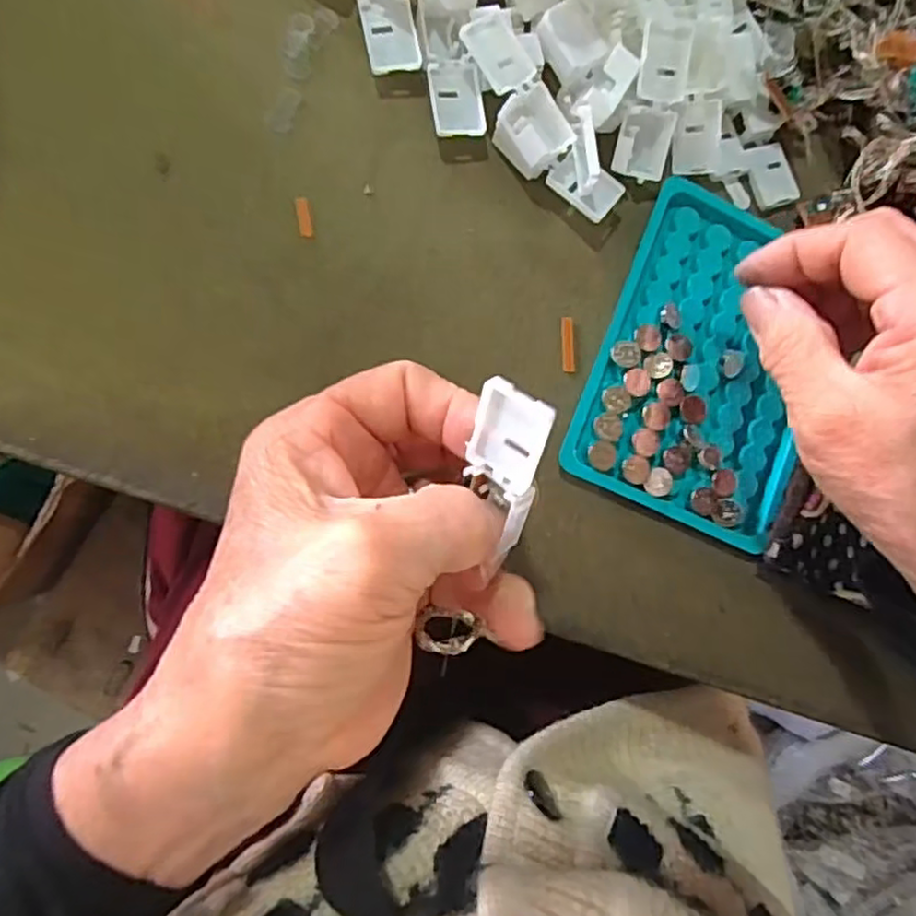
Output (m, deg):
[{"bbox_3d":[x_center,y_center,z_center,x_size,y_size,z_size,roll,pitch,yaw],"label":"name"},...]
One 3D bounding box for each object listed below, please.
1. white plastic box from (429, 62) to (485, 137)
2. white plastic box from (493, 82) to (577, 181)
[{"bbox_3d":[0.000,-0.139,0.265,0.020,0.004,0.029,-8,89,-14],"label":"white plastic box"},{"bbox_3d":[0.029,-0.125,0.267,0.022,0.022,0.026,-40,95,-11],"label":"white plastic box"}]

